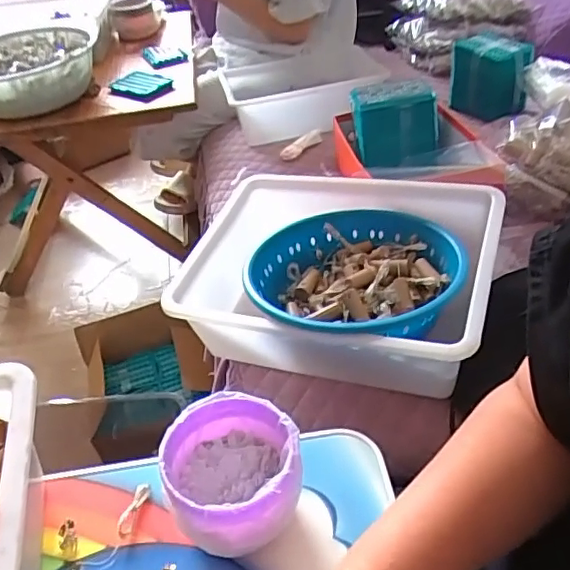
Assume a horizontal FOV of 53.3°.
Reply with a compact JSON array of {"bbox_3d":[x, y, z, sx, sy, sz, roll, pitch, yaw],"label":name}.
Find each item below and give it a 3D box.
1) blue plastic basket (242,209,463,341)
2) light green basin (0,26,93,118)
[{"bbox_3d":[0.085,-0.013,0.720,0.252,0.077,0.267,-7,40,1],"label":"blue plastic basket"},{"bbox_3d":[-0.574,-0.477,1.252,0.303,0.107,0.372,-16,41,-11],"label":"light green basin"}]

